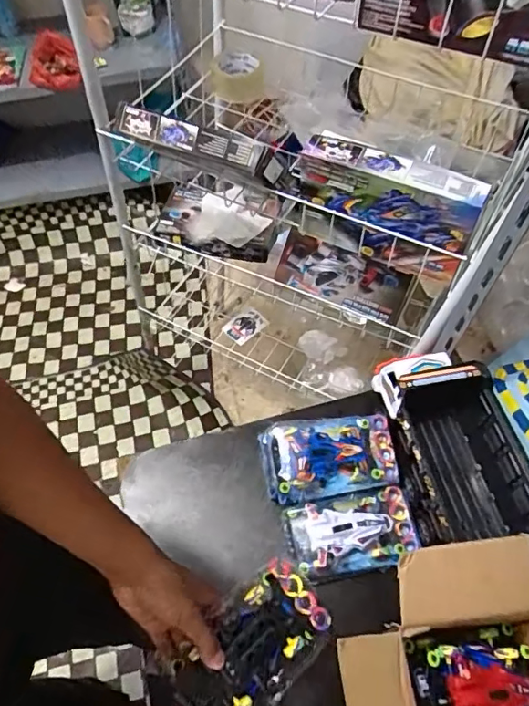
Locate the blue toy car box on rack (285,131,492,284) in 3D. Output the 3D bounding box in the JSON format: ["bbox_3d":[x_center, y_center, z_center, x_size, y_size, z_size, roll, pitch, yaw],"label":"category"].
[{"bbox_3d":[0.157,-0.191,0.695,0.230,0.148,0.041,24,61,15],"label":"blue toy car box on rack"}]

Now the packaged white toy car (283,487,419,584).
[{"bbox_3d":[0.116,0.242,0.694,0.165,0.034,0.096,-9,58,-5],"label":"packaged white toy car"}]

